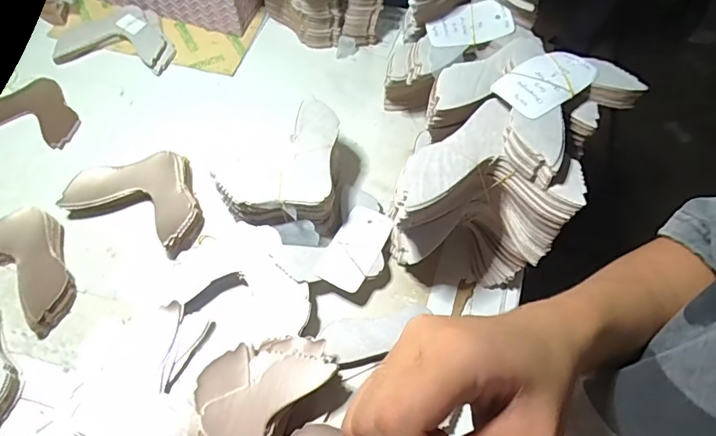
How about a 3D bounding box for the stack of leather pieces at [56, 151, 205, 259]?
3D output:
[{"bbox_3d":[-0.252,-0.029,0.572,0.150,0.042,0.108,20,64,10],"label":"stack of leather pieces"}]

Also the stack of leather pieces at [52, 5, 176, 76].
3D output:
[{"bbox_3d":[-0.354,-0.271,0.711,0.173,0.020,0.113,8,62,3],"label":"stack of leather pieces"}]

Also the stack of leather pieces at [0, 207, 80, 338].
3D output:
[{"bbox_3d":[-0.376,0.048,0.529,0.161,0.037,0.117,23,64,11],"label":"stack of leather pieces"}]

